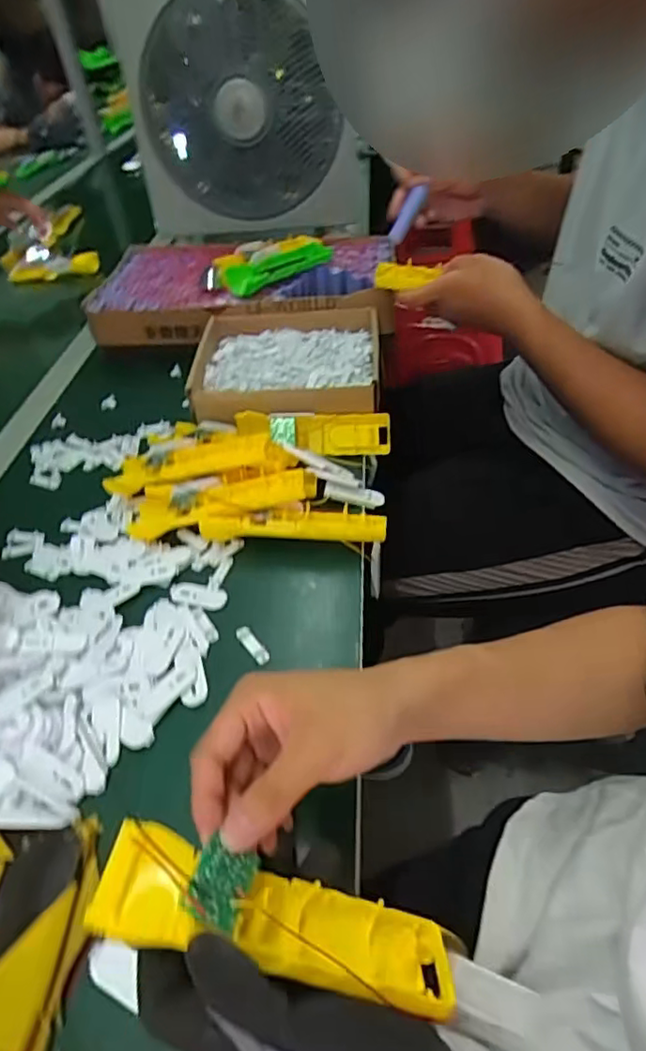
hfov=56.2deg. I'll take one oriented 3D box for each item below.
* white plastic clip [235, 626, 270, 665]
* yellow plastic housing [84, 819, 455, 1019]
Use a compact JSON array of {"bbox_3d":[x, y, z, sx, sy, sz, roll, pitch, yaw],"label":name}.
[{"bbox_3d":[-0.054,0.092,0.468,0.011,0.005,0.039,-28,46,-22],"label":"white plastic clip"},{"bbox_3d":[-0.017,0.177,0.274,0.165,0.026,0.046,21,42,-8],"label":"yellow plastic housing"}]

